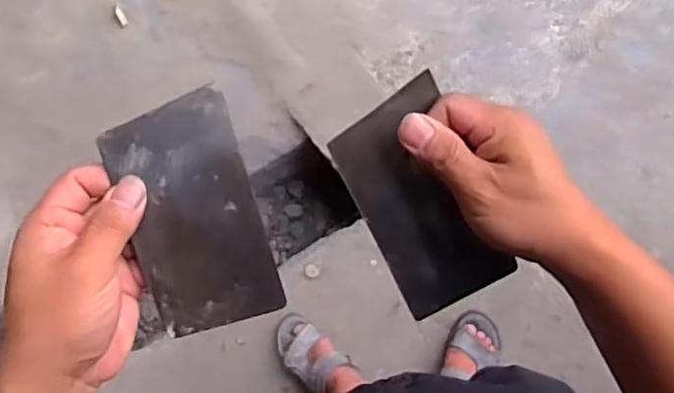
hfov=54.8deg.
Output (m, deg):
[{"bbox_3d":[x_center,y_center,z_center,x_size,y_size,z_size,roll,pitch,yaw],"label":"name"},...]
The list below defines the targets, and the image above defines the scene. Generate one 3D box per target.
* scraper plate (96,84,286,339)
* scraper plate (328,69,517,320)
[{"bbox_3d":[-0.082,0.014,0.372,0.073,0.004,0.132,-16,105,-1],"label":"scraper plate"},{"bbox_3d":[0.052,0.005,0.395,0.070,0.004,0.135,-27,105,3],"label":"scraper plate"}]

